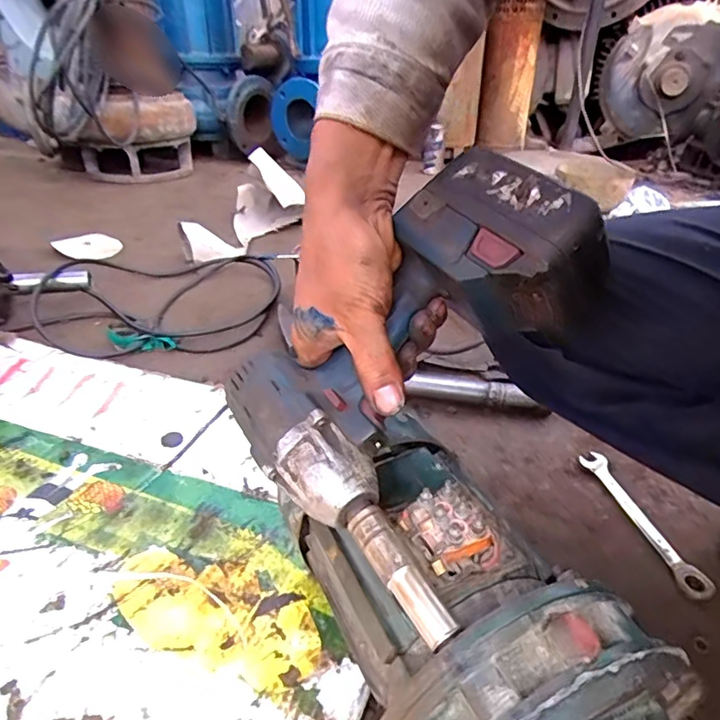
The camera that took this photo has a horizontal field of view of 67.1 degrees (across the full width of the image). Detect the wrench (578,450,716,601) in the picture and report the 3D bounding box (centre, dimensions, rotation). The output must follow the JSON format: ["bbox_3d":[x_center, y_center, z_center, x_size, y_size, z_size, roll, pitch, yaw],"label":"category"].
[{"bbox_3d":[0.273,0.150,0.530,0.030,0.013,0.186,-4,29,-11],"label":"wrench"}]

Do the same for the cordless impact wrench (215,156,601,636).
[{"bbox_3d":[0.050,-0.001,0.318,0.231,0.068,0.184,-50,48,-1],"label":"cordless impact wrench"}]

